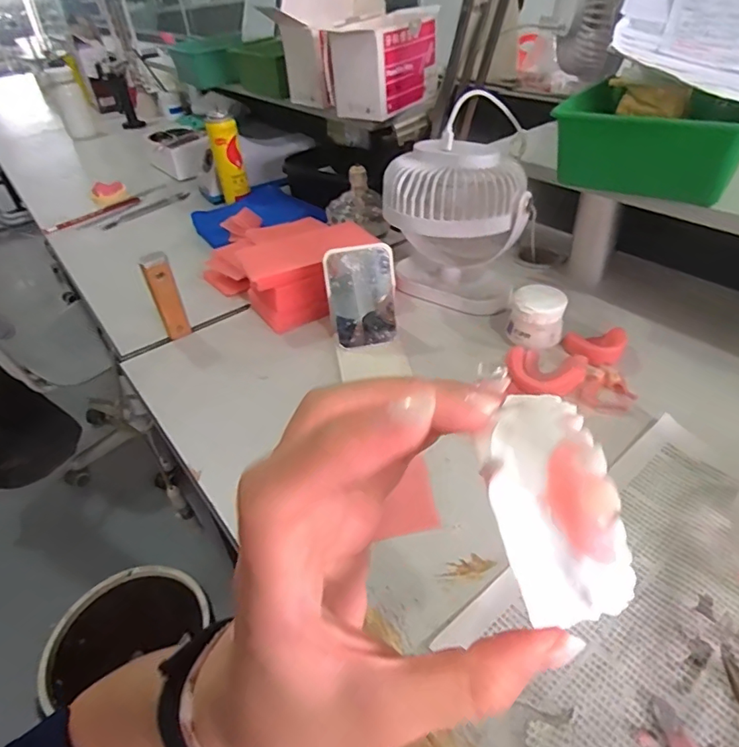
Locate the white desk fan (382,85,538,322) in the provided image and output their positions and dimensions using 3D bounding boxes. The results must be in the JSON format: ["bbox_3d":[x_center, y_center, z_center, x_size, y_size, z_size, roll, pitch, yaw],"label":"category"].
[{"bbox_3d":[0.091,-0.171,0.542,0.140,0.187,0.123,-3,40,4],"label":"white desk fan"}]

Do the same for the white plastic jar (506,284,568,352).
[{"bbox_3d":[0.166,-0.056,0.506,0.053,0.045,0.057,8,42,17],"label":"white plastic jar"}]

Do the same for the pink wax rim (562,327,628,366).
[{"bbox_3d":[0.217,-0.030,0.491,0.054,0.015,0.044,12,43,21],"label":"pink wax rim"}]

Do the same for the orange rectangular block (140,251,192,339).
[{"bbox_3d":[-0.213,-0.080,0.536,0.008,0.100,0.032,21,45,28],"label":"orange rectangular block"}]

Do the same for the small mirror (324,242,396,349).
[{"bbox_3d":[-0.007,-0.077,0.515,0.065,0.102,0.008,-5,24,1],"label":"small mirror"}]

